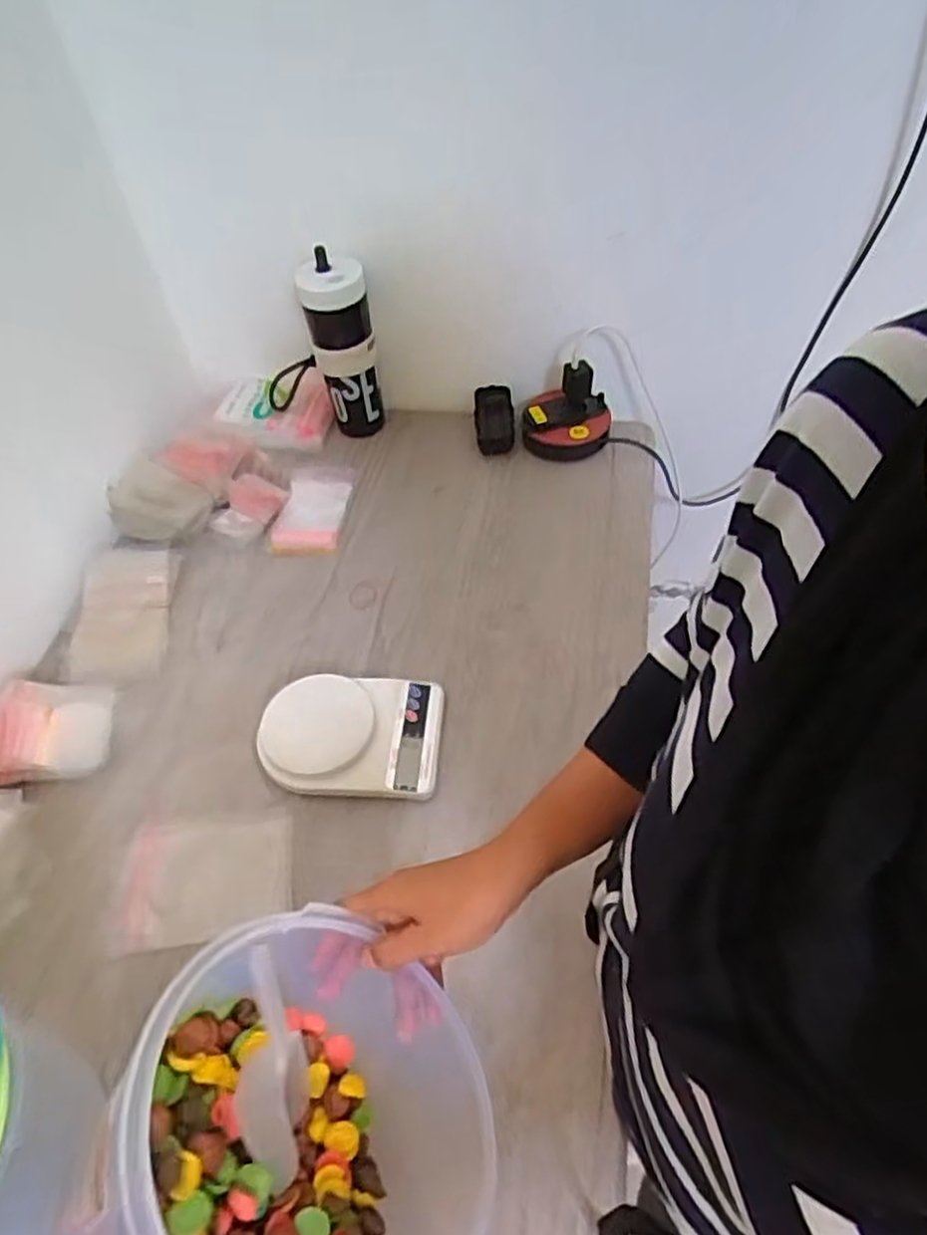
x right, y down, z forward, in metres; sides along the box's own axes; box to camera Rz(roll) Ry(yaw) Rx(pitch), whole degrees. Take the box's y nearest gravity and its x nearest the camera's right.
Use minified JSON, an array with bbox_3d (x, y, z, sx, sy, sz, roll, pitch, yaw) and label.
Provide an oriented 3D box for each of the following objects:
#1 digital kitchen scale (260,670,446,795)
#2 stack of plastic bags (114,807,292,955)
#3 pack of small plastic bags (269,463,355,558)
[{"bbox_3d":[-0.112,0.113,0.758,0.176,0.042,0.132,2,53,5],"label":"digital kitchen scale"},{"bbox_3d":[-0.238,0.243,0.698,0.149,0.009,0.110,-5,65,-4],"label":"stack of plastic bags"},{"bbox_3d":[-0.197,-0.148,0.987,0.085,0.009,0.160,3,53,5],"label":"pack of small plastic bags"}]

